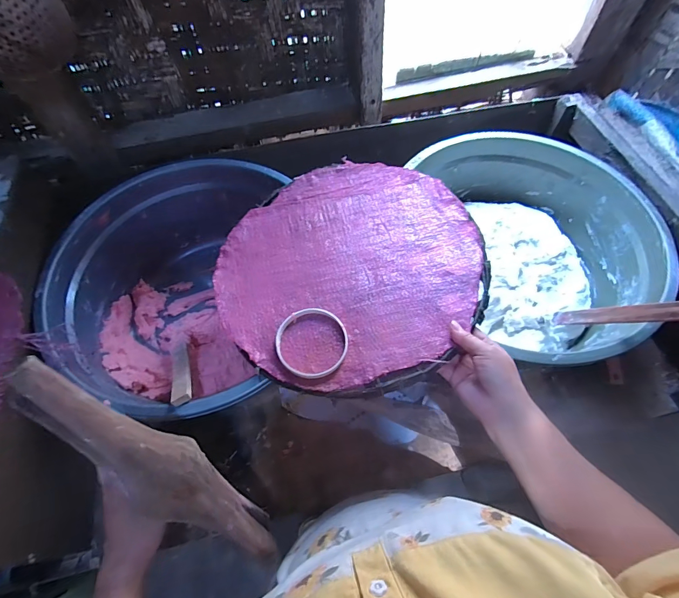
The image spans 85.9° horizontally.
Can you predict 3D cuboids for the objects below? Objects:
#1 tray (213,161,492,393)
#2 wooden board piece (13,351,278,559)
[{"bbox_3d":[0.012,-0.050,0.497,0.343,0.027,0.337,-1,62,1],"label":"tray"},{"bbox_3d":[-0.155,0.162,0.337,0.055,0.309,0.038,-46,34,-20],"label":"wooden board piece"}]

